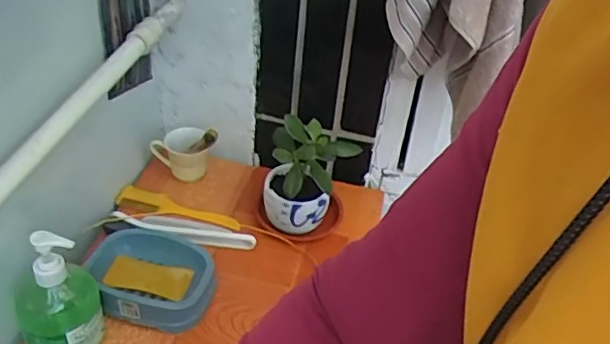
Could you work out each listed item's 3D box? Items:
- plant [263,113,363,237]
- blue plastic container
[{"bbox_3d":[0.006,0.012,0.823,0.126,0.153,0.105,3,37,-3],"label":"plant"},{"bbox_3d":[-0.196,0.130,0.740,0.168,0.041,0.133,12,38,8],"label":"blue plastic container"}]

